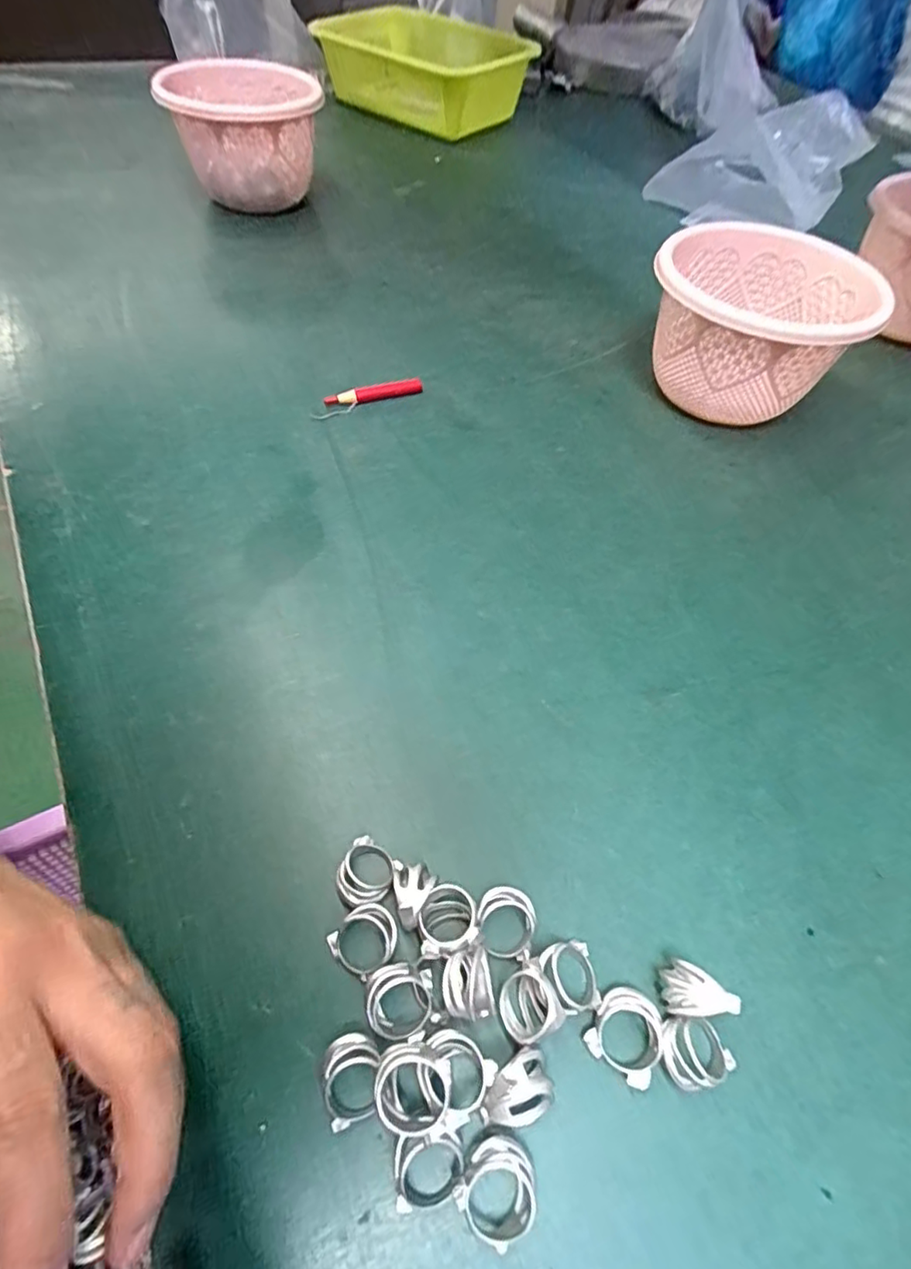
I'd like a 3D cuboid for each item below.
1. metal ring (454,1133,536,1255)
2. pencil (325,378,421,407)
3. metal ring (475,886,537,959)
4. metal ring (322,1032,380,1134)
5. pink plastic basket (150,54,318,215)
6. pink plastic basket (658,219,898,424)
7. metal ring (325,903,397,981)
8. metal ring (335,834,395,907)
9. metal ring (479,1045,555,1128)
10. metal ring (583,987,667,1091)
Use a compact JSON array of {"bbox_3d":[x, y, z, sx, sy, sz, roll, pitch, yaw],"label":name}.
[{"bbox_3d":[0.014,0.175,0.174,0.025,0.009,0.025,2,56,-2],"label":"metal ring"},{"bbox_3d":[-0.060,-0.179,0.411,0.073,0.009,0.013,-16,58,-14],"label":"pencil"},{"bbox_3d":[0.020,0.111,0.213,0.023,0.018,0.024,2,56,-2],"label":"metal ring"},{"bbox_3d":[-0.034,0.149,0.185,0.018,0.013,0.025,-6,56,-8],"label":"metal ring"},{"bbox_3d":[-0.209,-0.493,0.554,0.137,0.092,0.158,0,56,-4],"label":"pink plastic basket"},{"bbox_3d":[0.211,-0.221,0.410,0.137,0.091,0.138,10,56,3],"label":"pink plastic basket"},{"bbox_3d":[-0.035,0.116,0.209,0.020,0.010,0.023,38,62,21],"label":"metal ring"},{"bbox_3d":[-0.035,0.097,0.223,0.022,0.011,0.025,22,57,11],"label":"metal ring"},{"bbox_3d":[0.020,0.151,0.181,0.024,0.023,0.020,-18,59,-15],"label":"metal ring"},{"bbox_3d":[0.062,0.142,0.197,0.024,0.013,0.026,2,56,-2],"label":"metal ring"}]

